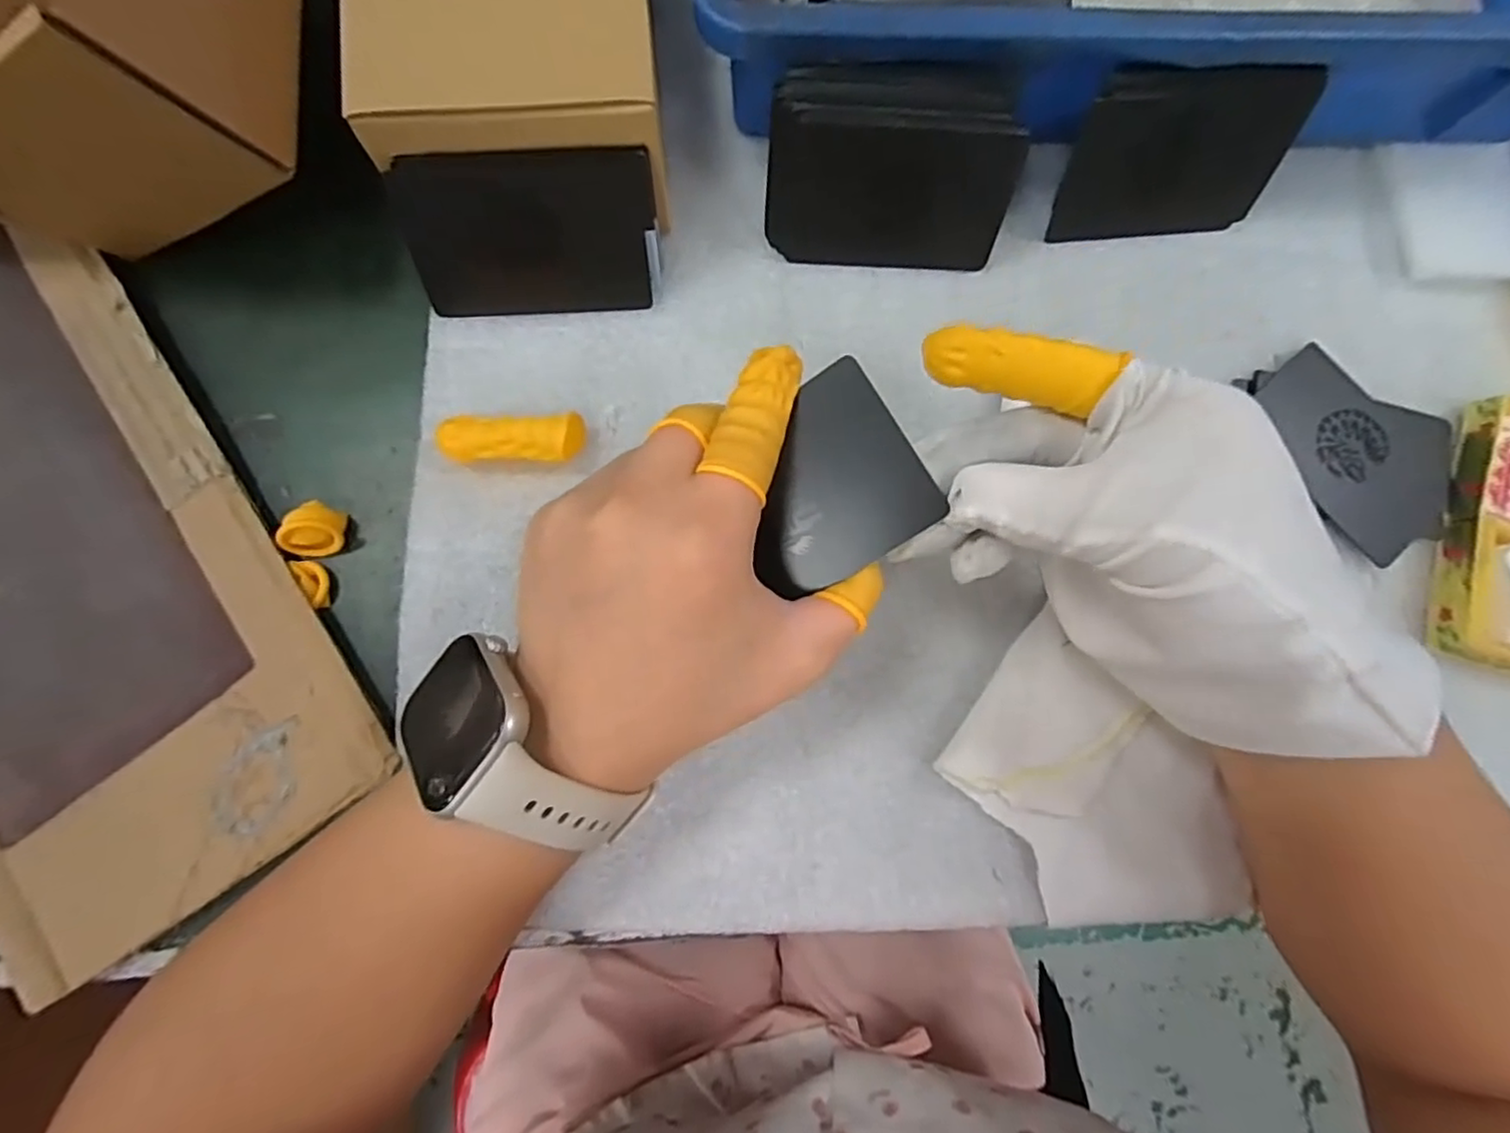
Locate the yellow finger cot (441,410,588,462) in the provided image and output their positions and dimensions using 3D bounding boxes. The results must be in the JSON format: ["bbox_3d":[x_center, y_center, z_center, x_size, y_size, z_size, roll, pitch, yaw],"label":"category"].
[{"bbox_3d":[-0.089,-0.047,0.247,0.051,0.018,0.017,0,82,-4],"label":"yellow finger cot"}]

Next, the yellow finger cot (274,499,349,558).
[{"bbox_3d":[-0.161,-0.014,0.242,0.017,0.011,0.019,11,81,-2],"label":"yellow finger cot"}]

